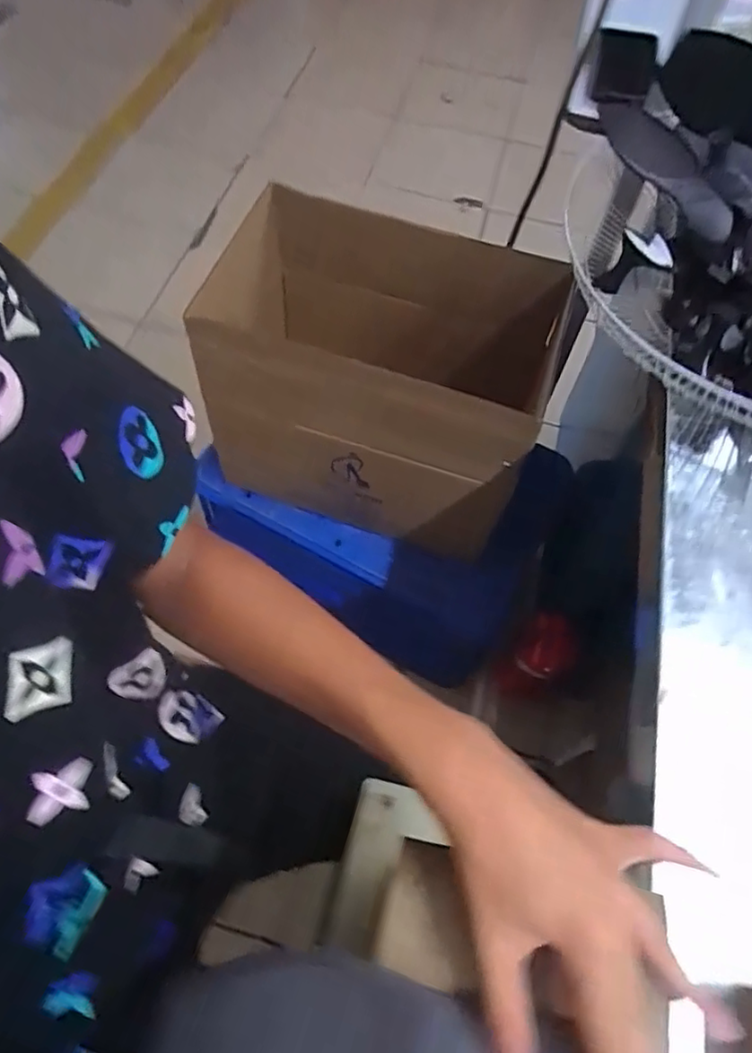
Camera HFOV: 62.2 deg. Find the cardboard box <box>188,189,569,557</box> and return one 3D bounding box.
[{"bbox_3d":[0.006,-0.238,0.947,0.479,0.342,0.343,18,61,6],"label":"cardboard box"}]

